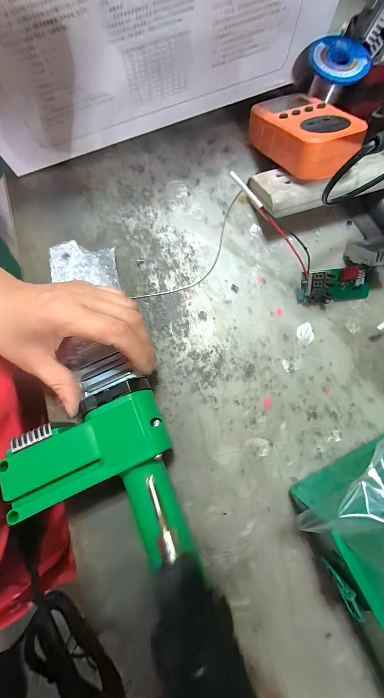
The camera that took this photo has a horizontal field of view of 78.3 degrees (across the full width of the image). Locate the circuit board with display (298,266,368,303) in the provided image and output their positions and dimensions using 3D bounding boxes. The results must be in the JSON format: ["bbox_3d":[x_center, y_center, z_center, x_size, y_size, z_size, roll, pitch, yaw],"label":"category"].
[{"bbox_3d":[0.150,-0.065,0.244,0.074,0.035,0.011,-8,34,-5],"label":"circuit board with display"}]

